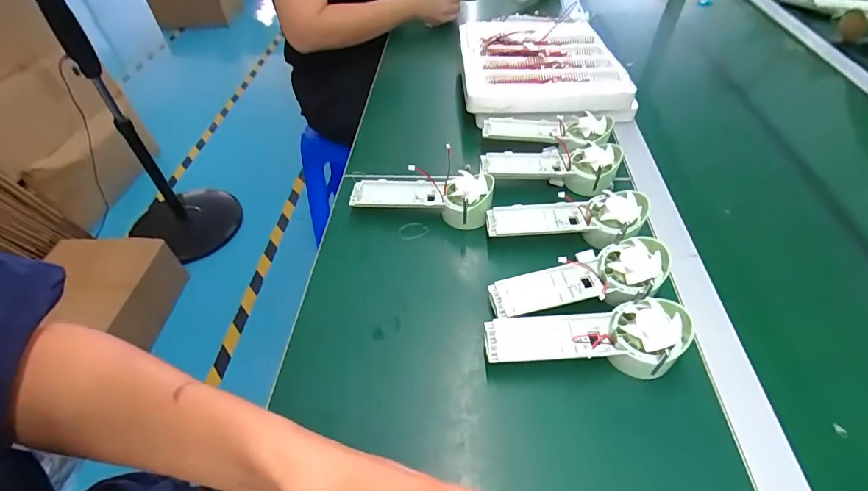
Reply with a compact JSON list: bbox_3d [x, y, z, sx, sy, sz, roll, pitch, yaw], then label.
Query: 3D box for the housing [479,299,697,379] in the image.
[{"bbox_3d":[0.136,0.084,0.392,0.172,0.052,0.062,1,47,4],"label":"housing"}]

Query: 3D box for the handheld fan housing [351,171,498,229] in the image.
[{"bbox_3d":[-0.015,-0.063,0.535,0.177,0.052,0.059,8,48,9],"label":"handheld fan housing"}]

